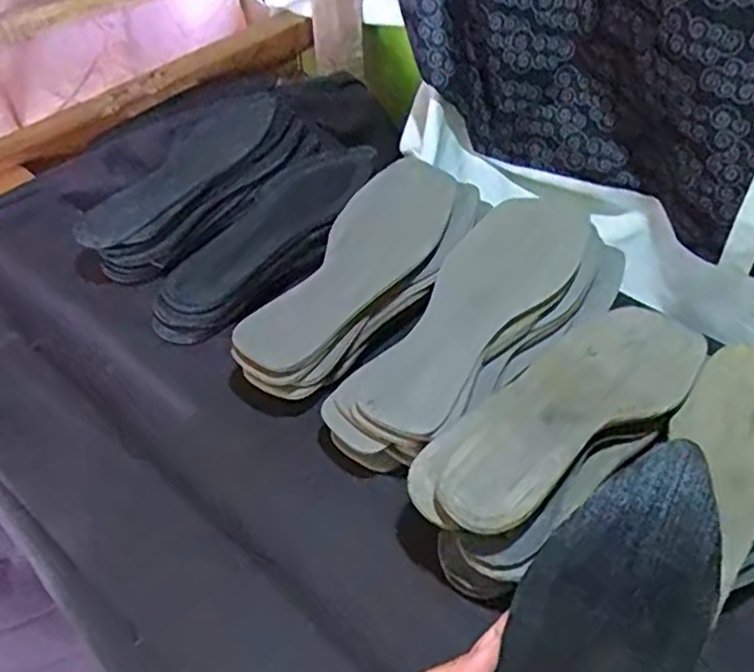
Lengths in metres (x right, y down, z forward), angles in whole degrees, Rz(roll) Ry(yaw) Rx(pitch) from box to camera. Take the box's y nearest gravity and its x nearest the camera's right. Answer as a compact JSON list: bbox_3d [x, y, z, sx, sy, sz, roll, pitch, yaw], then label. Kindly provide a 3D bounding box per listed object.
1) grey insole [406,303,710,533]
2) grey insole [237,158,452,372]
[{"bbox_3d":[0.120,0.042,0.425,0.230,0.018,0.077,-33,54,-27],"label":"grey insole"},{"bbox_3d":[-0.012,-0.061,0.534,0.080,0.030,0.243,22,50,20],"label":"grey insole"}]

